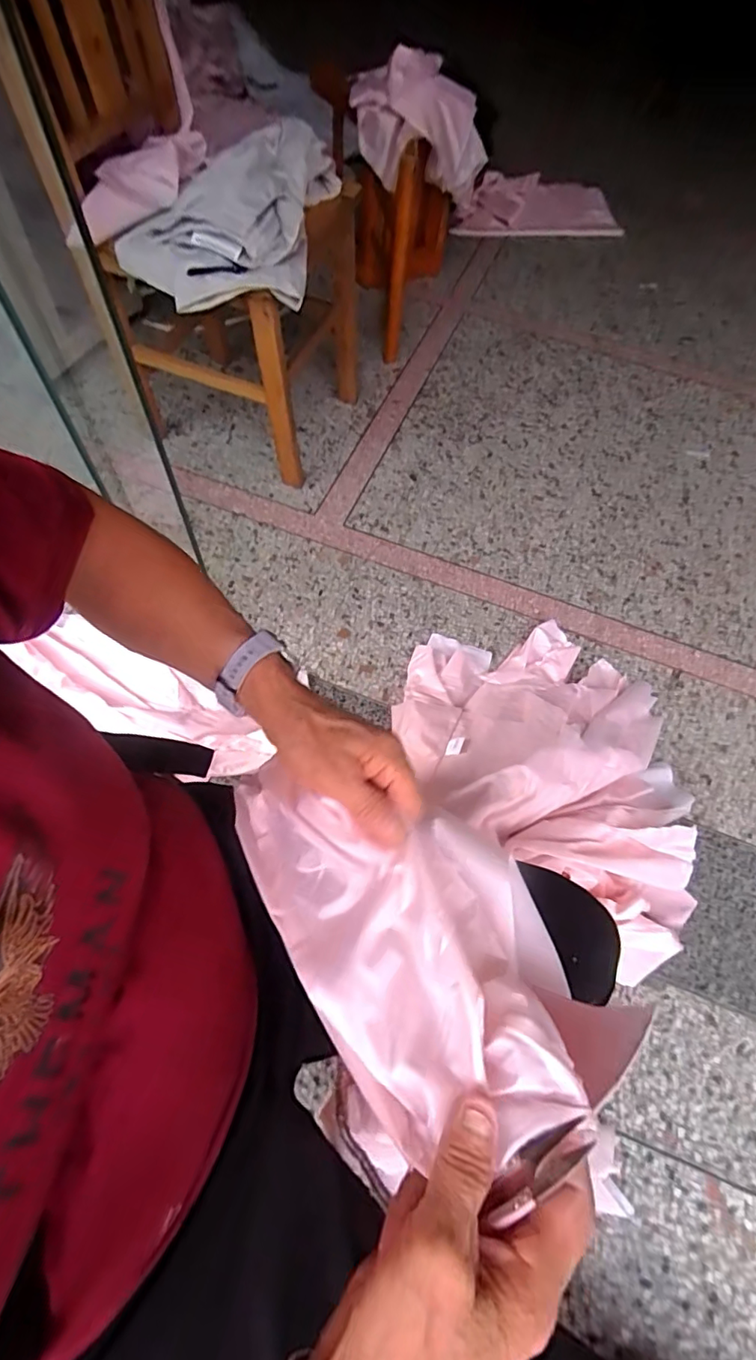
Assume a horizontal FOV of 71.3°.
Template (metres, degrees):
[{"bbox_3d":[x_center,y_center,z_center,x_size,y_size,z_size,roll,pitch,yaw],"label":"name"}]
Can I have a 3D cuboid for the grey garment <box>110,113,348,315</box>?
[{"bbox_3d":[-0.240,-0.770,0.859,0.298,0.109,0.357,12,63,1],"label":"grey garment"}]

